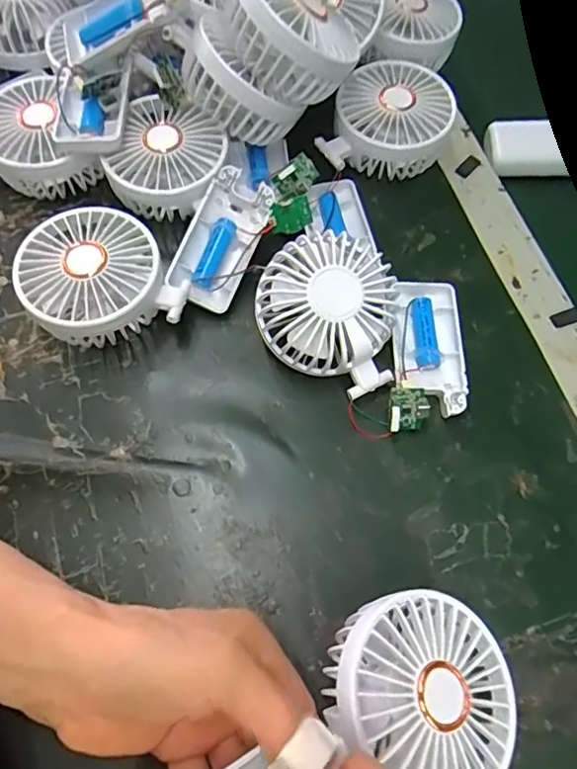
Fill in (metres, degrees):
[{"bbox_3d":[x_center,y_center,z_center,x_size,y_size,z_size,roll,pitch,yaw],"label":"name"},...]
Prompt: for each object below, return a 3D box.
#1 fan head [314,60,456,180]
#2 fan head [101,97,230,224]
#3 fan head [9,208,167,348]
[{"bbox_3d":[0.074,-0.190,0.408,0.081,0.044,0.089,1,67,-2],"label":"fan head"},{"bbox_3d":[-0.083,-0.153,0.383,0.073,0.042,0.073,1,67,-2],"label":"fan head"},{"bbox_3d":[-0.127,-0.063,0.353,0.083,0.045,0.079,1,67,-2],"label":"fan head"}]

